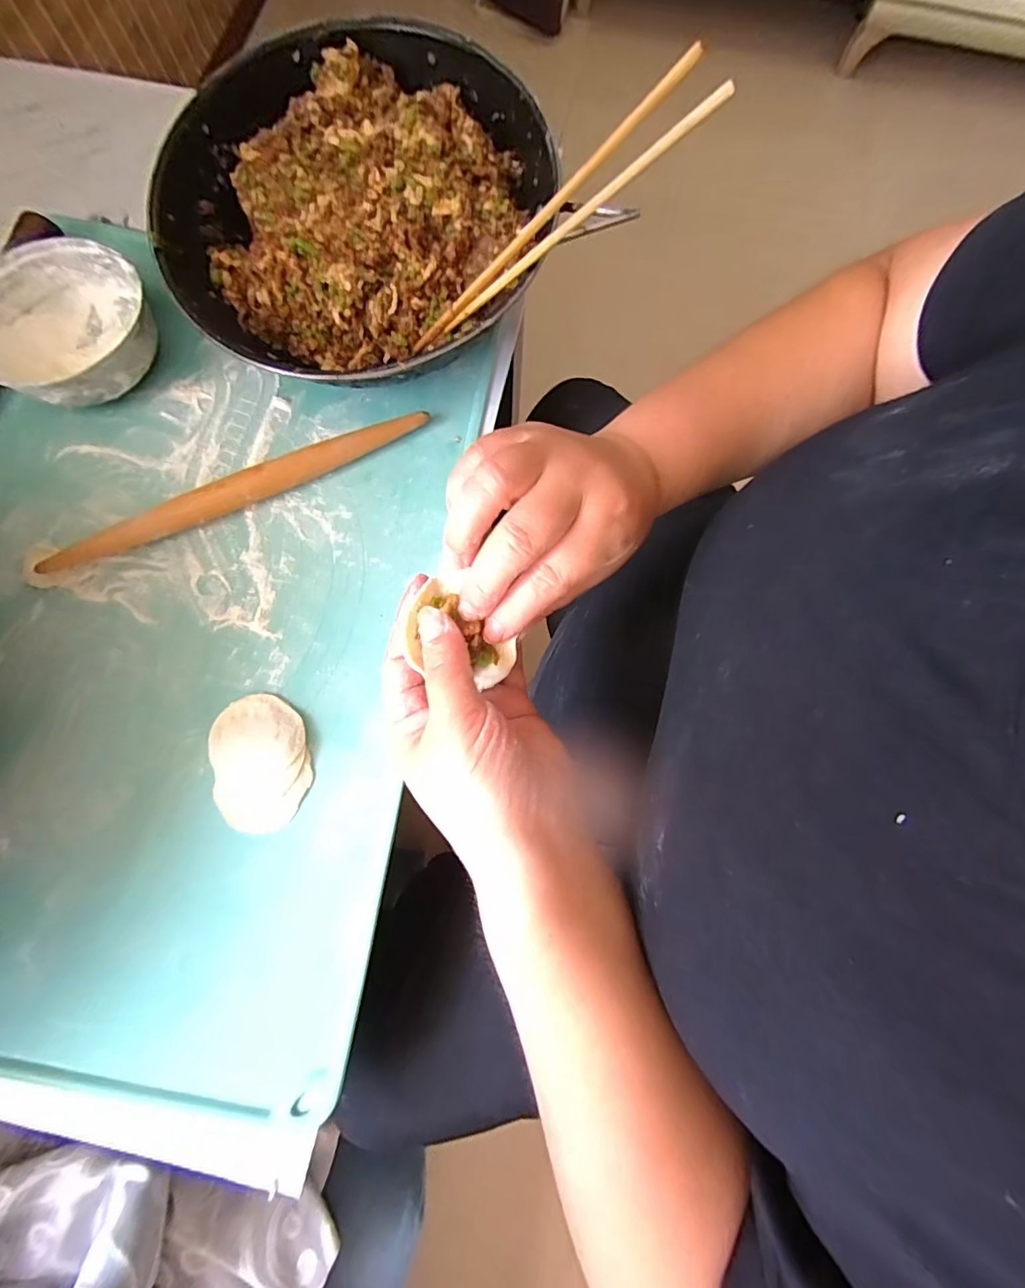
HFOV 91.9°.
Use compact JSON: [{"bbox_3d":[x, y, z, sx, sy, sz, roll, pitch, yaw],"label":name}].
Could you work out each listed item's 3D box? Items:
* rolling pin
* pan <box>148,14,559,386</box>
[{"bbox_3d":[-0.220,-0.127,0.407,0.319,0.022,0.020,-25,78,-7],"label":"rolling pin"},{"bbox_3d":[-0.129,-0.355,0.415,0.300,0.090,0.291,0,76,-1],"label":"pan"}]

